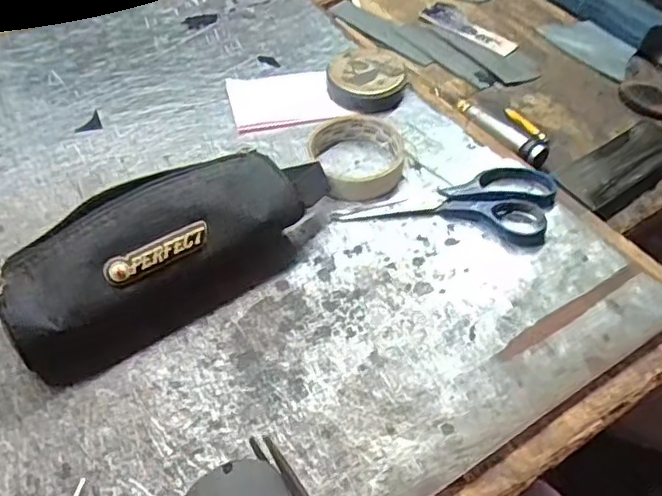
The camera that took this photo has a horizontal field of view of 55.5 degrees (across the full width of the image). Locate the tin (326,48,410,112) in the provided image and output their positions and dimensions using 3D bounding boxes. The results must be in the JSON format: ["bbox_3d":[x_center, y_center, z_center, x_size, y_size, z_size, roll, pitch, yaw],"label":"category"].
[{"bbox_3d":[0.035,-0.164,0.618,0.074,0.030,0.075,2,54,-3],"label":"tin"}]

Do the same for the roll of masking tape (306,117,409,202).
[{"bbox_3d":[0.025,-0.082,0.547,0.078,0.020,0.086,-15,56,-14],"label":"roll of masking tape"}]

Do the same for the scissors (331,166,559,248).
[{"bbox_3d":[0.097,-0.041,0.511,0.174,0.016,0.076,6,54,0],"label":"scissors"}]

